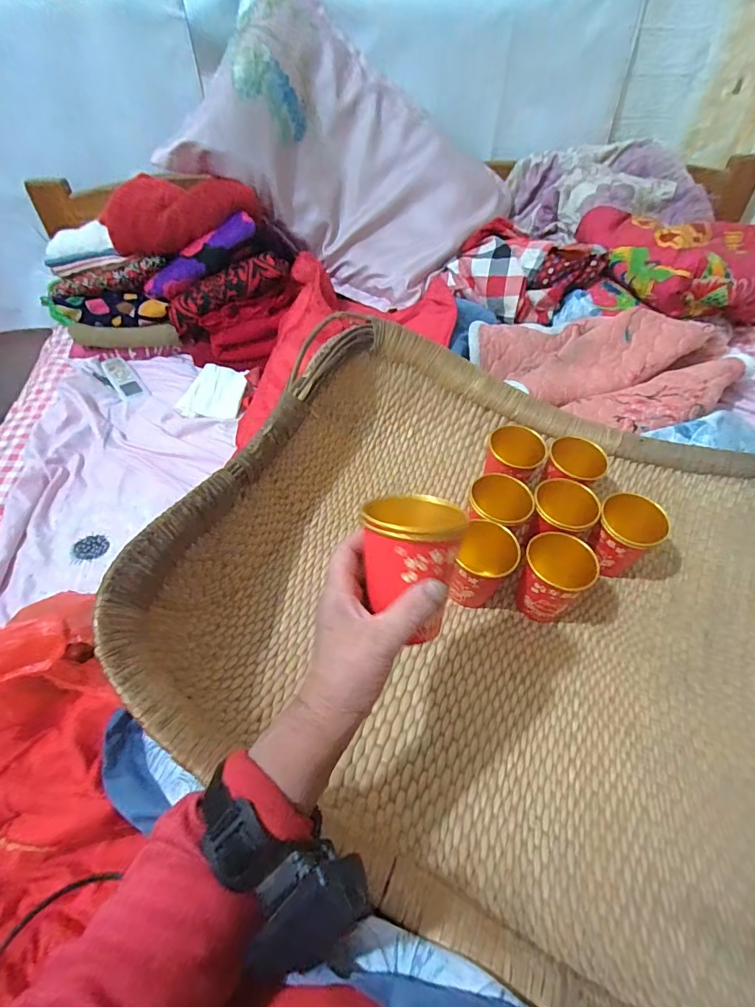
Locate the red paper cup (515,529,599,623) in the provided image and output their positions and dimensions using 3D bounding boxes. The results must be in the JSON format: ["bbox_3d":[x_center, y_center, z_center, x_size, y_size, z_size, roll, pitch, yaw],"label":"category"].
[{"bbox_3d":[0.188,0.086,0.496,0.070,0.094,0.063,30,54,24],"label":"red paper cup"}]

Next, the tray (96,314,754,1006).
[{"bbox_3d":[0.147,0.063,0.468,0.593,0.171,0.593,18,50,15],"label":"tray"}]

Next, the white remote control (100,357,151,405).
[{"bbox_3d":[-0.524,-0.256,0.952,0.054,0.021,0.139,-32,55,-26],"label":"white remote control"}]

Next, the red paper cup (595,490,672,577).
[{"bbox_3d":[0.282,0.044,0.532,0.068,0.100,0.063,0,48,0],"label":"red paper cup"}]

